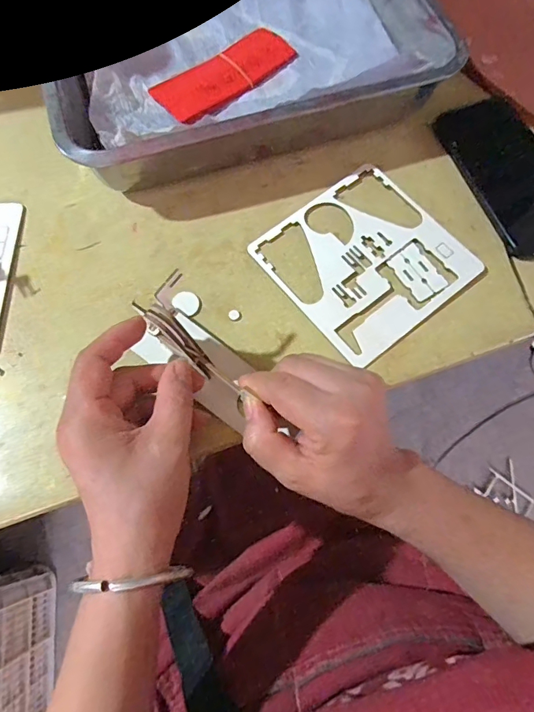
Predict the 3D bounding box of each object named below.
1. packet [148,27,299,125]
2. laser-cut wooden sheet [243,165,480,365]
[{"bbox_3d":[-0.038,-0.274,0.432,0.144,0.007,0.056,-40,75,-13],"label":"packet"},{"bbox_3d":[0.083,-0.083,0.374,0.143,0.004,0.142,-37,74,-12],"label":"laser-cut wooden sheet"}]

